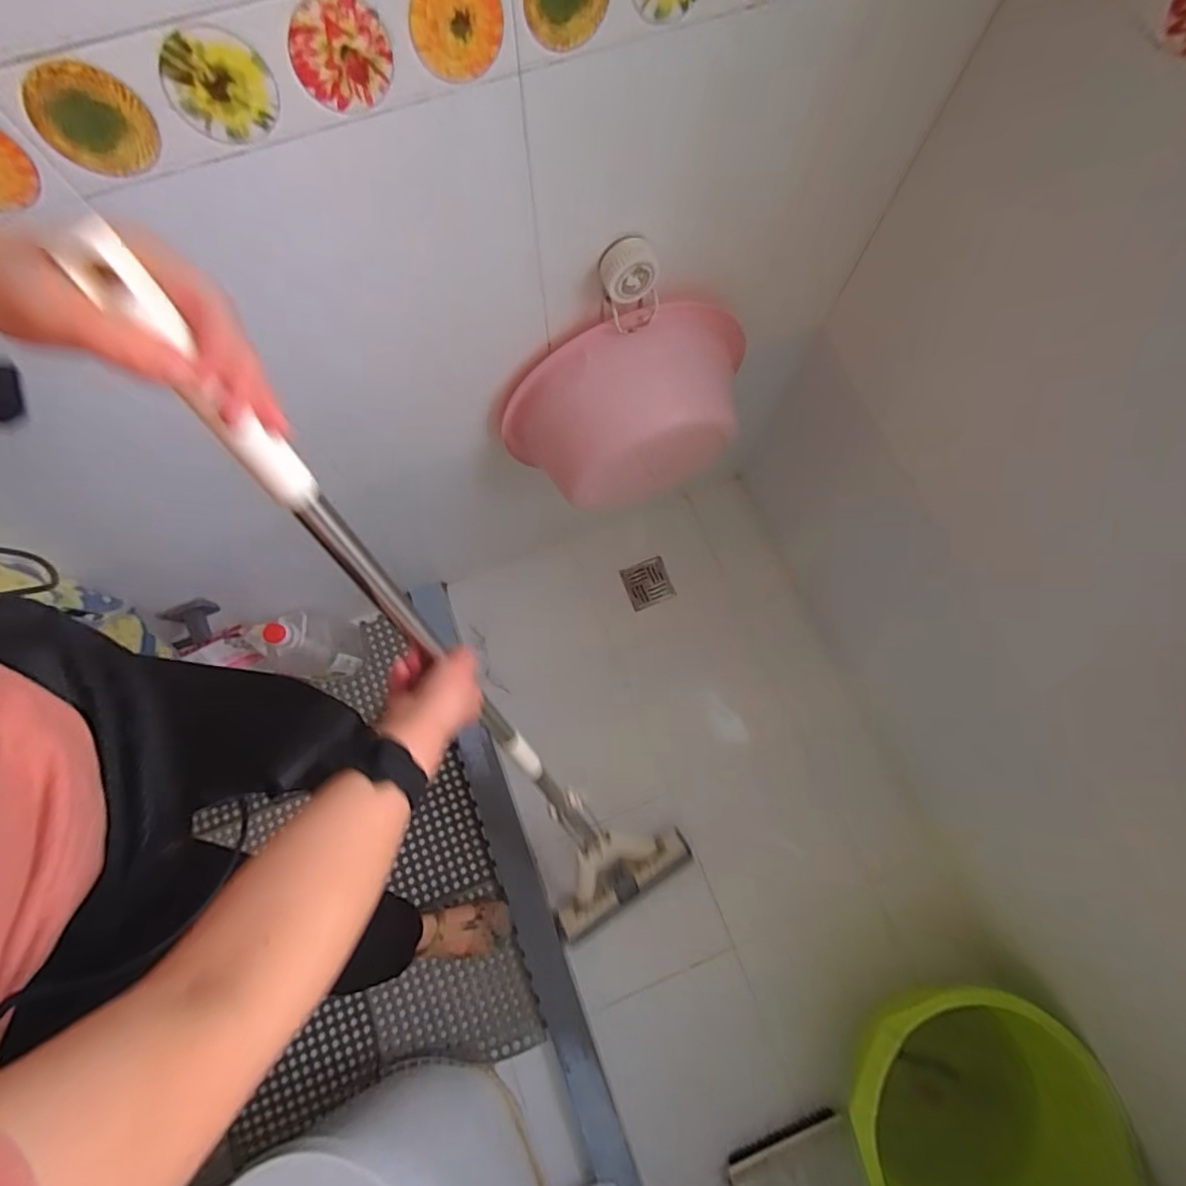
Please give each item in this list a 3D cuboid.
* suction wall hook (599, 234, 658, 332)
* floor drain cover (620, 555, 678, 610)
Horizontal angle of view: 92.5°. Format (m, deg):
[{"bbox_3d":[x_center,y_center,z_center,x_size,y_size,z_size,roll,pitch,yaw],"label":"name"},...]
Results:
[{"bbox_3d":[0.038,-0.322,0.599,0.057,0.092,0.042,-24,77,-6],"label":"suction wall hook"},{"bbox_3d":[0.125,-0.021,1.296,0.101,0.007,0.101,-22,84,4],"label":"floor drain cover"}]

